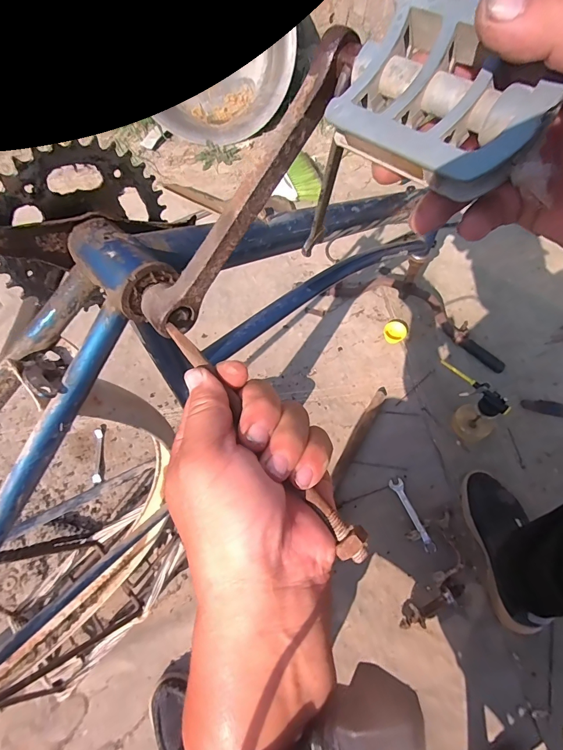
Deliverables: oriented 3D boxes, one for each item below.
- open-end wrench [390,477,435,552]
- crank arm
[{"bbox_3d":[0.263,0.278,0.733,0.028,0.004,0.147,-23,61,-2],"label":"open-end wrench"},{"bbox_3d":[-0.021,-0.100,0.210,0.025,0.023,0.180,46,108,18],"label":"crank arm"}]

